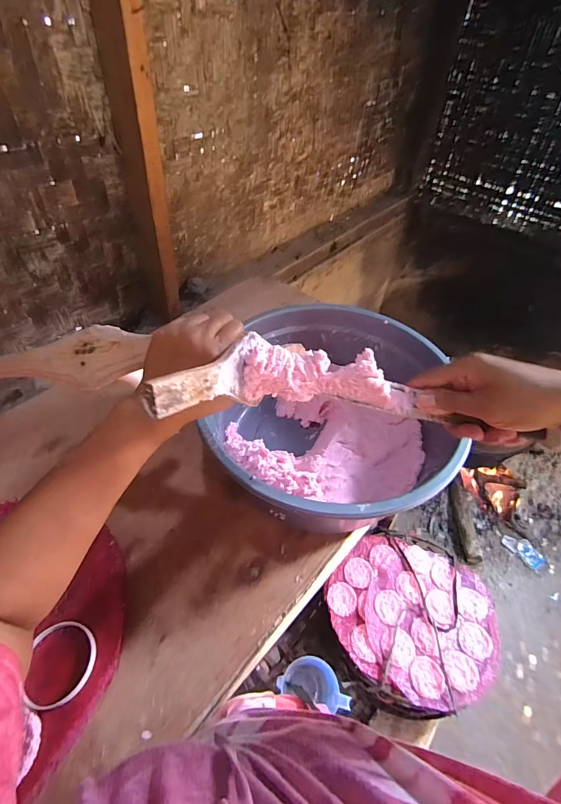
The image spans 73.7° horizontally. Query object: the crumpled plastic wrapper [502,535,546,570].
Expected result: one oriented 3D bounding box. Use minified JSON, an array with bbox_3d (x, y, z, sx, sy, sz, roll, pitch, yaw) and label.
[{"bbox_3d":[1.026,0.624,1.579,0.076,0.028,0.166,-33,59,-28],"label":"crumpled plastic wrapper"}]

